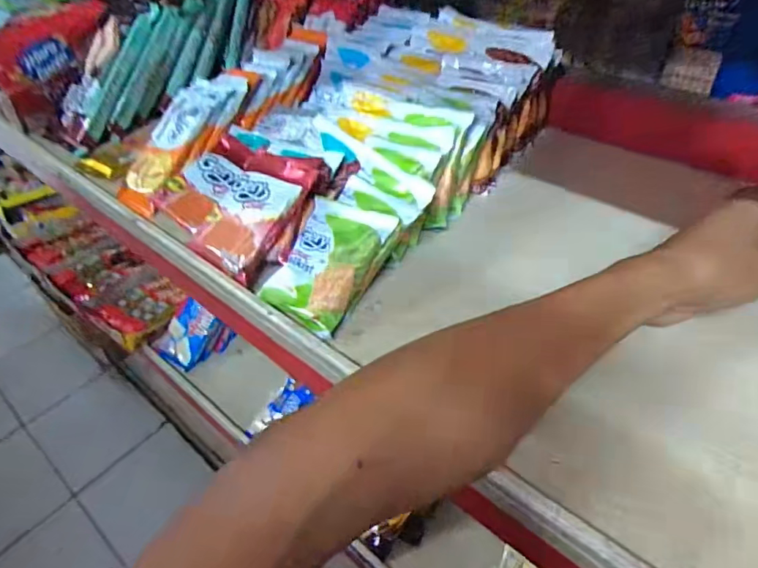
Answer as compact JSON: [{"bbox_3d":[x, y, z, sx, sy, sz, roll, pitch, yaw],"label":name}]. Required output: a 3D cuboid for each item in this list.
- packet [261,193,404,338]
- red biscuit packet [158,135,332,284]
[{"bbox_3d":[-0.038,-0.016,0.363,0.072,0.025,0.100,21,67,32],"label":"packet"},{"bbox_3d":[-0.120,-0.071,0.404,0.130,0.022,0.115,21,72,29],"label":"red biscuit packet"}]

